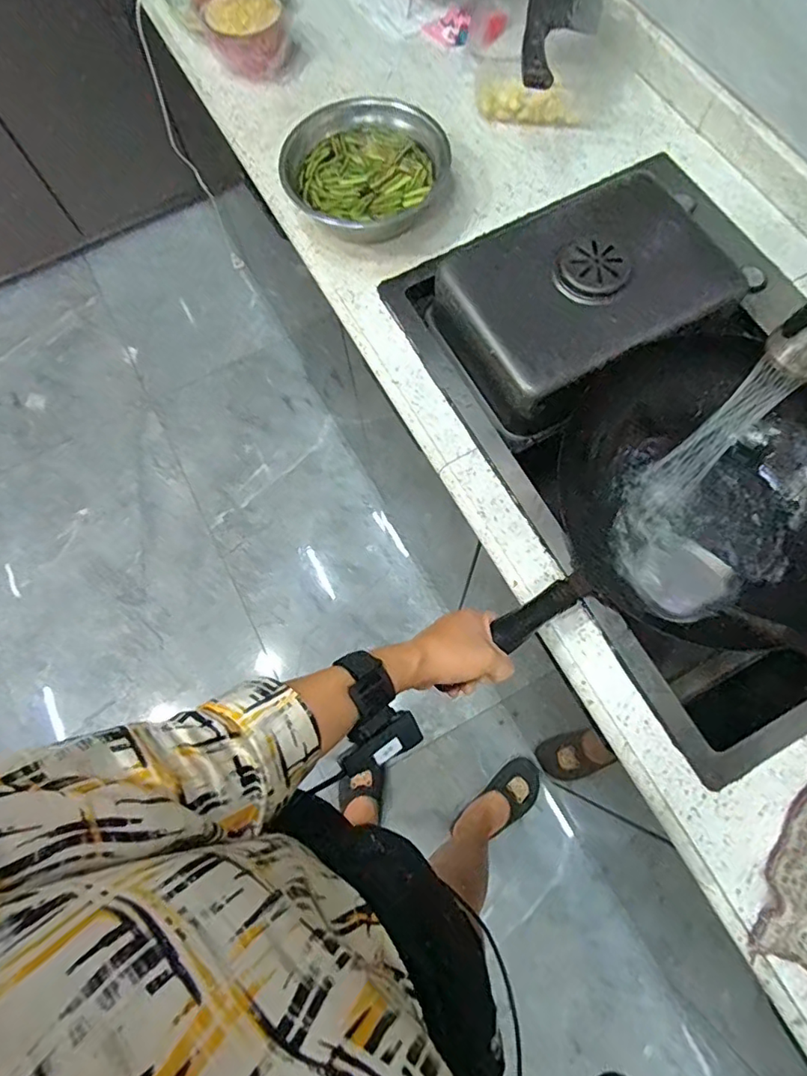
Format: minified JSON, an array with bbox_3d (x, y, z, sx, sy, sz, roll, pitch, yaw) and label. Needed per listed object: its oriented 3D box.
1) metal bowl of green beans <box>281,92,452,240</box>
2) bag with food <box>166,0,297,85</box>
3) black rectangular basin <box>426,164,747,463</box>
[{"bbox_3d":[-0.050,-0.494,0.746,0.213,0.077,0.173,24,74,10],"label":"metal bowl of green beans"},{"bbox_3d":[-0.267,-0.871,0.890,0.177,0.077,0.309,-31,73,-8],"label":"bag with food"},{"bbox_3d":[0.205,-0.280,0.659,0.312,0.097,0.230,-29,73,-7],"label":"black rectangular basin"}]

